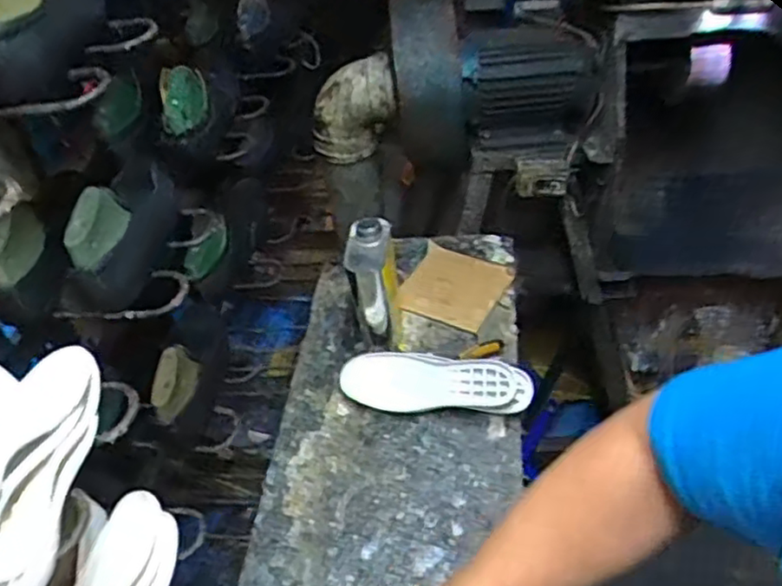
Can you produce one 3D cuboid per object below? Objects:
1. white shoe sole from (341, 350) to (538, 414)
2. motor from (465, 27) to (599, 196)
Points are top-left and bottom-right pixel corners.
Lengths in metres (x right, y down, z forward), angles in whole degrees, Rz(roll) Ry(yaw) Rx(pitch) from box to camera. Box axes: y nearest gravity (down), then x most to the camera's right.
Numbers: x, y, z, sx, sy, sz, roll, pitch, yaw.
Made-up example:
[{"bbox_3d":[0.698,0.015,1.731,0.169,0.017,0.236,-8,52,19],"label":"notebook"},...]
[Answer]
[{"bbox_3d":[0.060,0.129,0.949,0.266,0.032,0.091,6,61,18],"label":"white shoe sole"},{"bbox_3d":[0.227,-0.308,1.134,0.216,0.208,0.160,5,44,12],"label":"motor"}]

